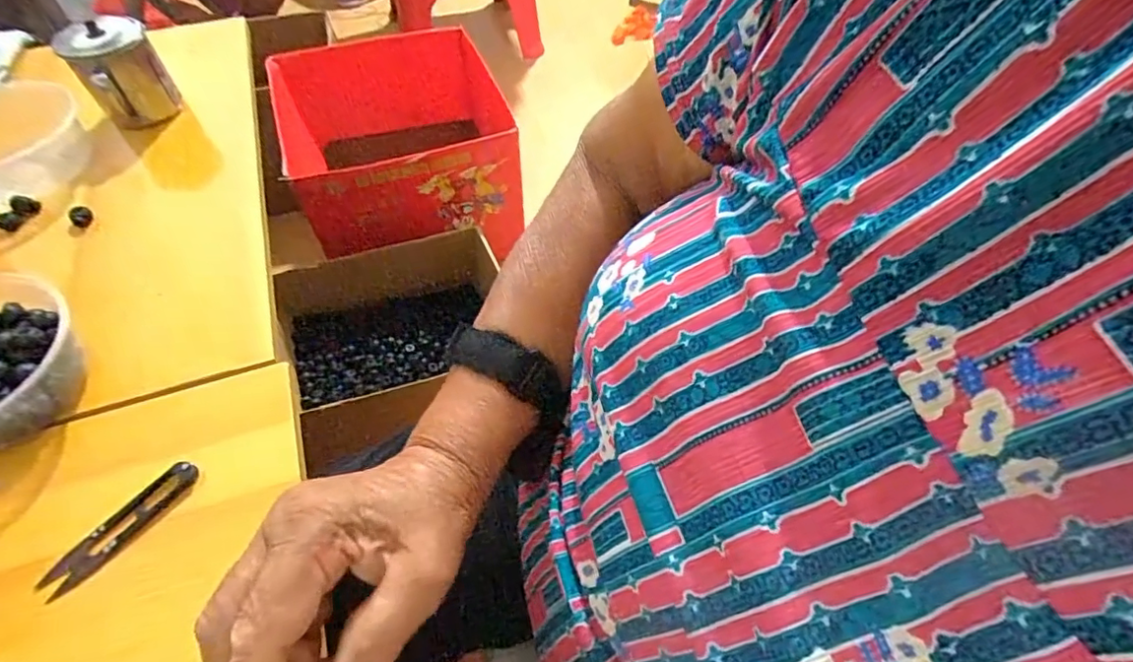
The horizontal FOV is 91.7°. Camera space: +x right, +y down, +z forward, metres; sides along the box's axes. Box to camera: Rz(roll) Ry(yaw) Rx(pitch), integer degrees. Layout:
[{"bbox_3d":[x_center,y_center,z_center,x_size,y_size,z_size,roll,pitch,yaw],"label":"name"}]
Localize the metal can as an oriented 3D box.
[{"bbox_3d":[-0.467,-0.273,0.579,0.078,0.100,0.092,-32,58,-21],"label":"metal can"}]

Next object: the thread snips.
[{"bbox_3d":[-0.294,0.128,0.363,0.023,0.011,0.102,32,60,23],"label":"thread snips"}]

